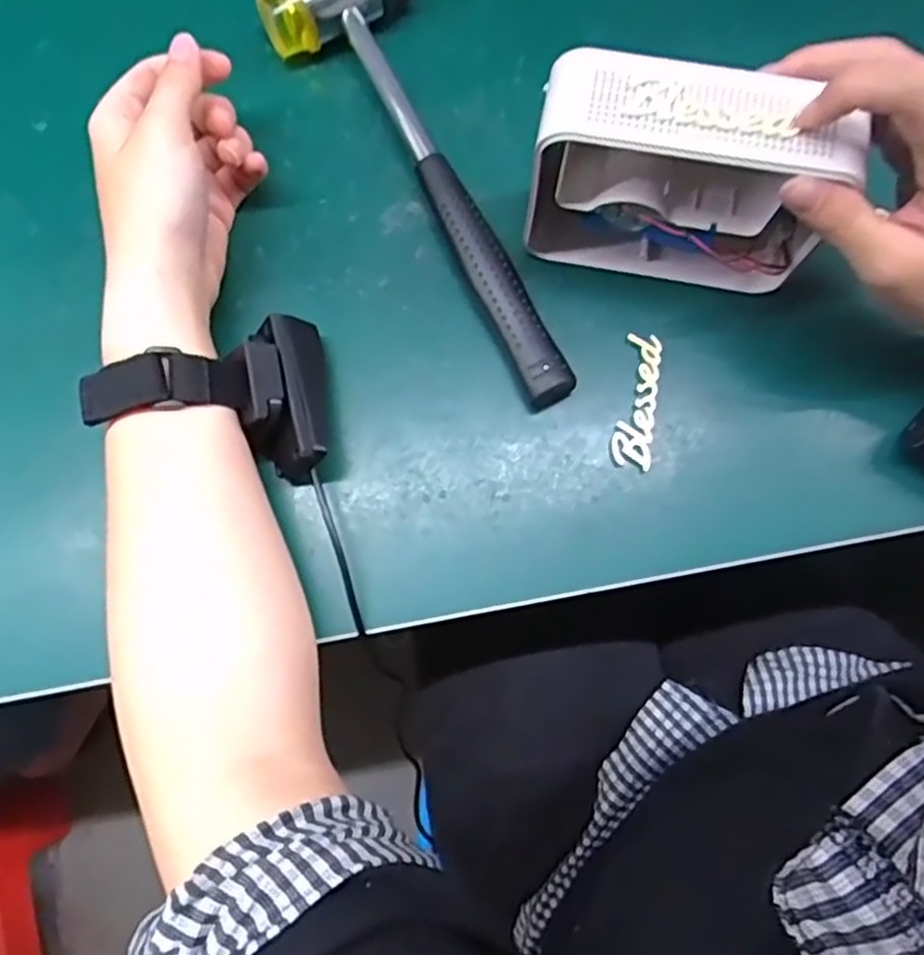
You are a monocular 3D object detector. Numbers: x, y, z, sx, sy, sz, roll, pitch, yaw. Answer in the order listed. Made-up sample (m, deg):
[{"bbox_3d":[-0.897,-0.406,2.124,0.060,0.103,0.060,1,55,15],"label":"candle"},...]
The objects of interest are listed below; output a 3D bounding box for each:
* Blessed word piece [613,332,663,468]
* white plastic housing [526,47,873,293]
[{"bbox_3d":[0.085,-0.037,0.348,0.017,0.009,0.064,10,78,4],"label":"Blessed word piece"},{"bbox_3d":[0.095,-0.127,0.315,0.124,0.100,0.040,11,78,4],"label":"white plastic housing"}]

